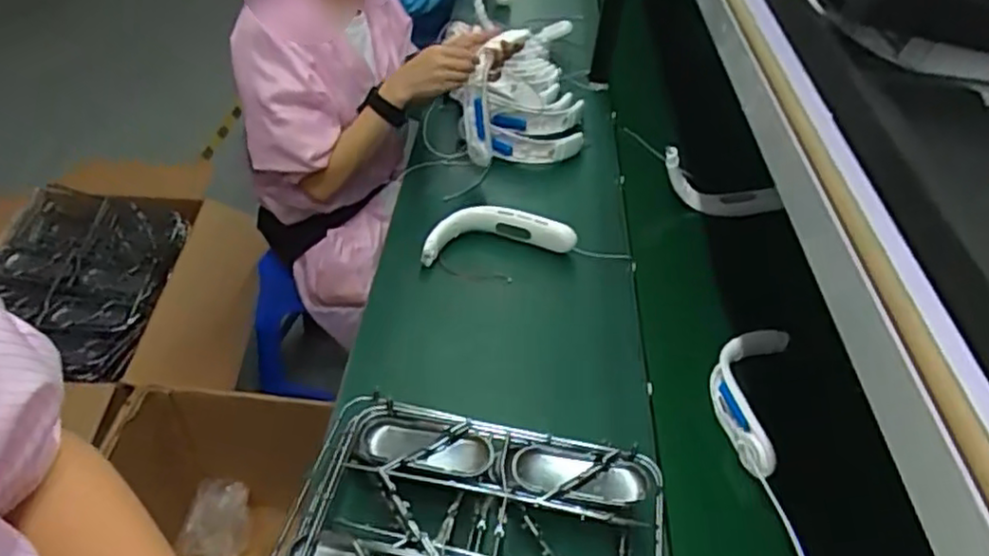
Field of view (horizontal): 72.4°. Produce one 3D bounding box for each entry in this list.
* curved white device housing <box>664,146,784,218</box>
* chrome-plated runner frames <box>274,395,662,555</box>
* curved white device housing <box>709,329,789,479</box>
[{"bbox_3d":[0.369,-0.151,1.142,0.195,0.093,0.069,20,43,-1],"label":"curved white device housing"},{"bbox_3d":[-0.019,0.254,0.666,0.357,0.067,0.228,11,42,6],"label":"chrome-plated runner frames"},{"bbox_3d":[0.322,0.148,0.862,0.083,0.040,0.218,17,43,13],"label":"curved white device housing"}]

